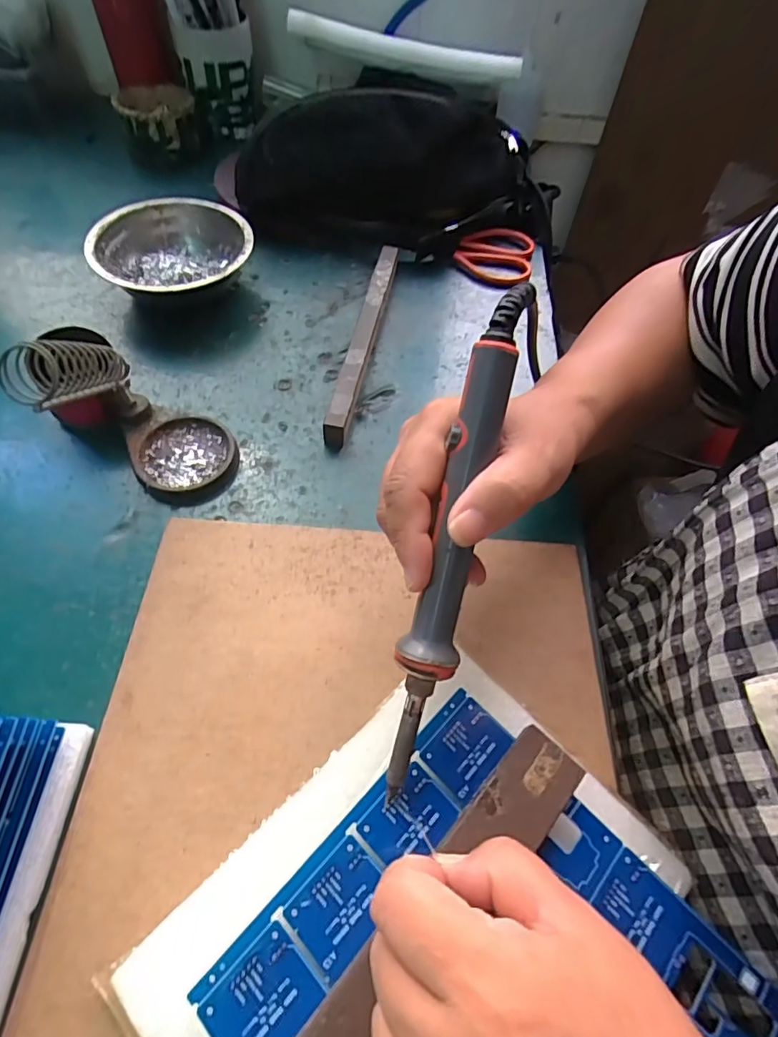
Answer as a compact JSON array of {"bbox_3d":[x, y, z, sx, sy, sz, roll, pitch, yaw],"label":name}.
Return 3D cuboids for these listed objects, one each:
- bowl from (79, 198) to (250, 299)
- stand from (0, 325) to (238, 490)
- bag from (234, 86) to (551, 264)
[{"bbox_3d":[-0.177,-0.215,0.428,0.124,0.043,0.118,-7,60,-8],"label":"bowl"},{"bbox_3d":[-0.161,-0.072,0.315,0.102,0.093,0.089,-21,62,-15],"label":"stand"},{"bbox_3d":[0.011,-0.306,0.451,0.291,0.133,0.060,3,29,-10],"label":"bag"}]

